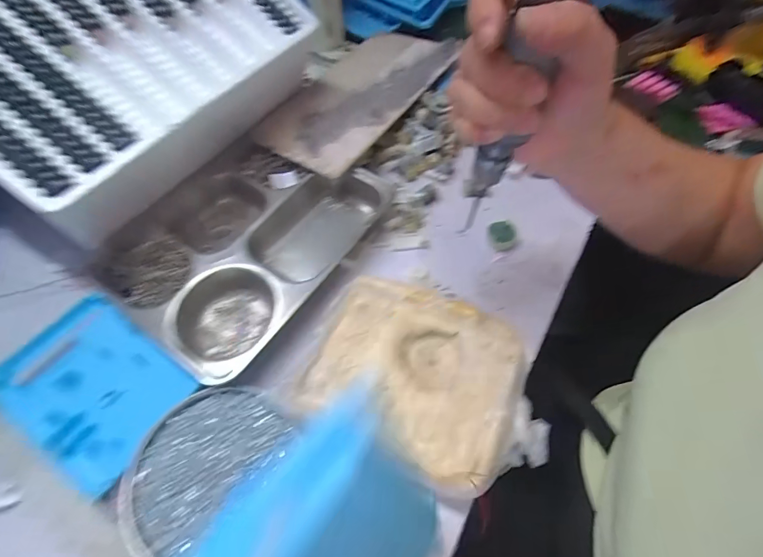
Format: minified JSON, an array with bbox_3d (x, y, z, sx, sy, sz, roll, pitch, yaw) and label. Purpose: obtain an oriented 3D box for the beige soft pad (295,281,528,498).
[{"bbox_3d":[0.027,0.089,0.354,0.180,0.038,0.158,22,62,13],"label":"beige soft pad"}]

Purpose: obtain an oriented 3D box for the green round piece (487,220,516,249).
[{"bbox_3d":[0.139,-0.050,0.449,0.027,0.016,0.032,-2,60,0],"label":"green round piece"}]

